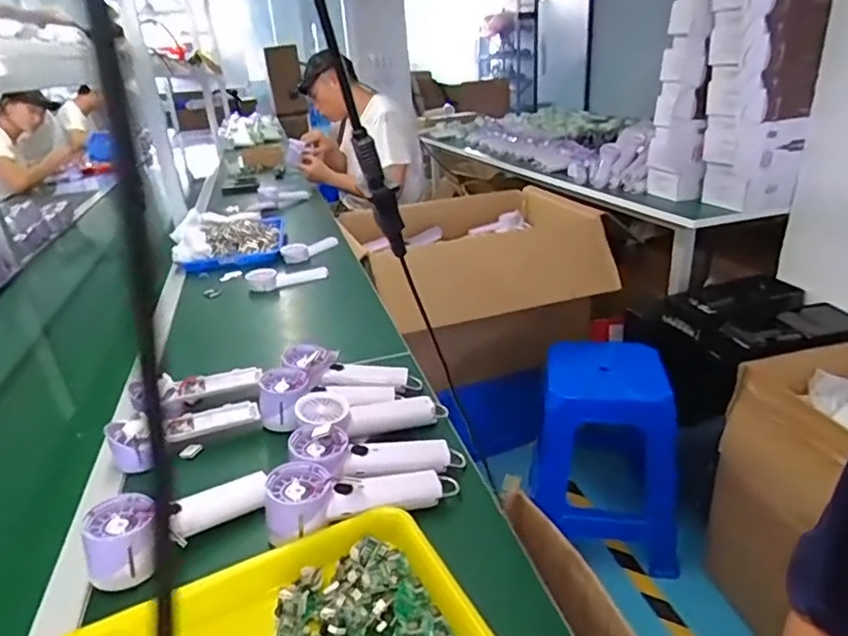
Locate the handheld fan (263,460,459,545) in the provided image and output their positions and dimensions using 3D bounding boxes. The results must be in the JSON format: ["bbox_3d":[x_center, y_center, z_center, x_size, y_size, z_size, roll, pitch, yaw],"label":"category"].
[{"bbox_3d":[-0.061,0.175,0.578,0.196,0.052,0.067,-9,25,-11],"label":"handheld fan"}]

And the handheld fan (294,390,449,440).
[{"bbox_3d":[-0.062,0.124,0.696,0.184,0.042,0.075,6,20,-21],"label":"handheld fan"}]

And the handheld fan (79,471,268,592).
[{"bbox_3d":[-0.239,0.199,0.560,0.169,0.053,0.068,-15,27,-22],"label":"handheld fan"}]

